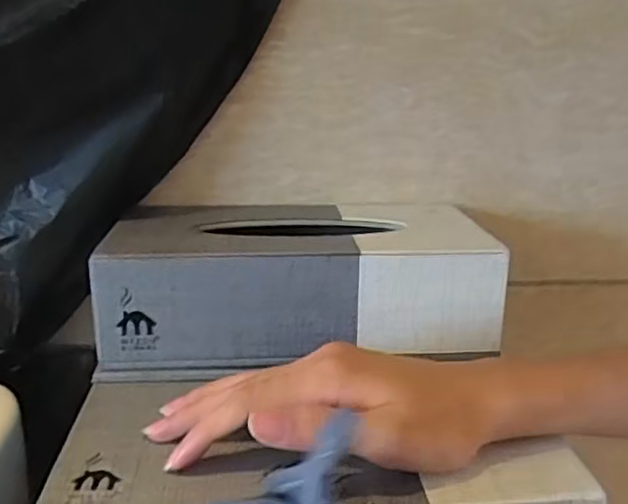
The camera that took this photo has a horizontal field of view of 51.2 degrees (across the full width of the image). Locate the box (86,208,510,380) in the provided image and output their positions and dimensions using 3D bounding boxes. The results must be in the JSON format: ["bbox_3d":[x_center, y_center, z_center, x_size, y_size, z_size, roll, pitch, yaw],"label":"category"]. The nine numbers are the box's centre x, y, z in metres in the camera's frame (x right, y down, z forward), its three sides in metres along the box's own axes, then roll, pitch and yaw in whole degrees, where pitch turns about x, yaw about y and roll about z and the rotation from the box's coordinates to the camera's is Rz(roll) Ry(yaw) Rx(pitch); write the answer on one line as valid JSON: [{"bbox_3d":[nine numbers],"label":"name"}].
[{"bbox_3d":[-0.010,0.015,0.443,0.248,0.079,0.119,0,16,-6],"label":"box"}]

